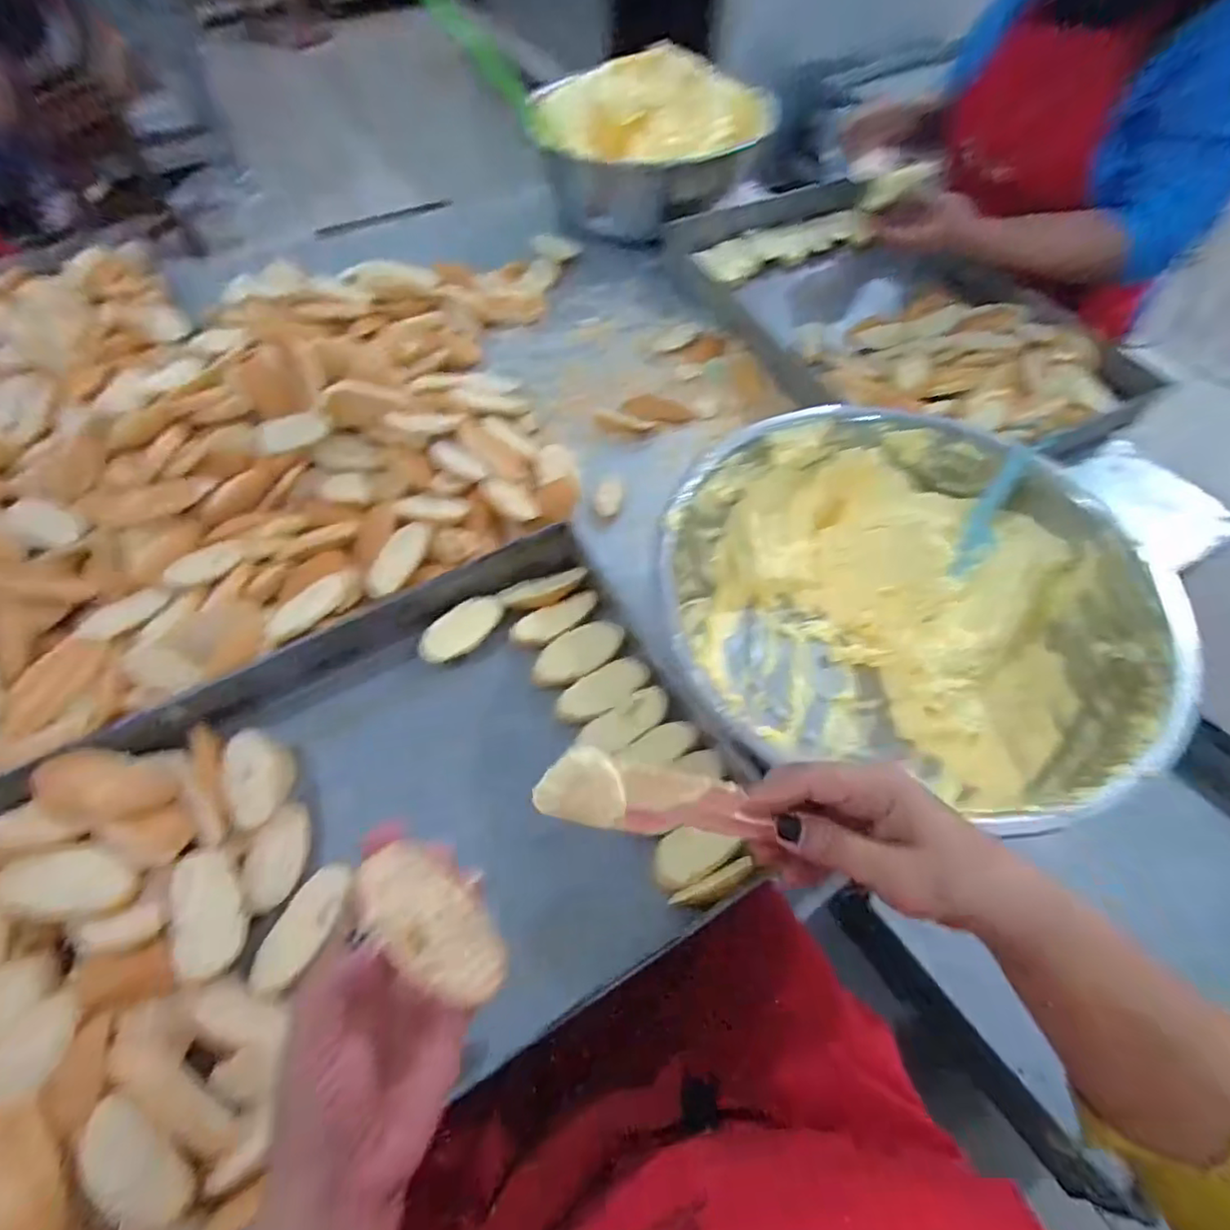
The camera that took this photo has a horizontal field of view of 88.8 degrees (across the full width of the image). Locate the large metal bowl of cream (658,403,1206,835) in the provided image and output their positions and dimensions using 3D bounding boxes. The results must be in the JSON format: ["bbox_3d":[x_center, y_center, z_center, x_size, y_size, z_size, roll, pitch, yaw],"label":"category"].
[{"bbox_3d":[0.228,-0.010,0.550,0.361,0.148,0.317,8,57,6],"label":"large metal bowl of cream"}]

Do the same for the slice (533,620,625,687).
[{"bbox_3d":[-0.034,0.033,0.580,0.090,0.007,0.047,-24,60,-15],"label":"slice"}]

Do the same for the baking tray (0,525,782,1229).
[{"bbox_3d":[-0.207,0.175,0.474,0.603,0.048,0.369,-28,61,-17],"label":"baking tray"}]

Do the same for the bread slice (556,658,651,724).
[{"bbox_3d":[-0.010,0.066,0.560,0.087,0.006,0.043,-25,60,-15],"label":"bread slice"}]

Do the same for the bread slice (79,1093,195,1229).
[{"bbox_3d":[-0.282,0.322,0.369,0.077,0.009,0.036,46,46,9],"label":"bread slice"}]

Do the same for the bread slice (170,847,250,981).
[{"bbox_3d":[-0.295,0.213,0.456,0.041,0.019,0.089,-24,60,-15],"label":"bread slice"}]

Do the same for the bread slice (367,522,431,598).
[{"bbox_3d":[-0.213,-0.057,0.620,0.036,0.009,0.093,15,58,10],"label":"bread slice"}]

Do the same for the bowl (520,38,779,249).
[{"bbox_3d":[0.062,-0.722,0.963,0.363,0.135,0.269,-7,57,-5],"label":"bowl"}]

